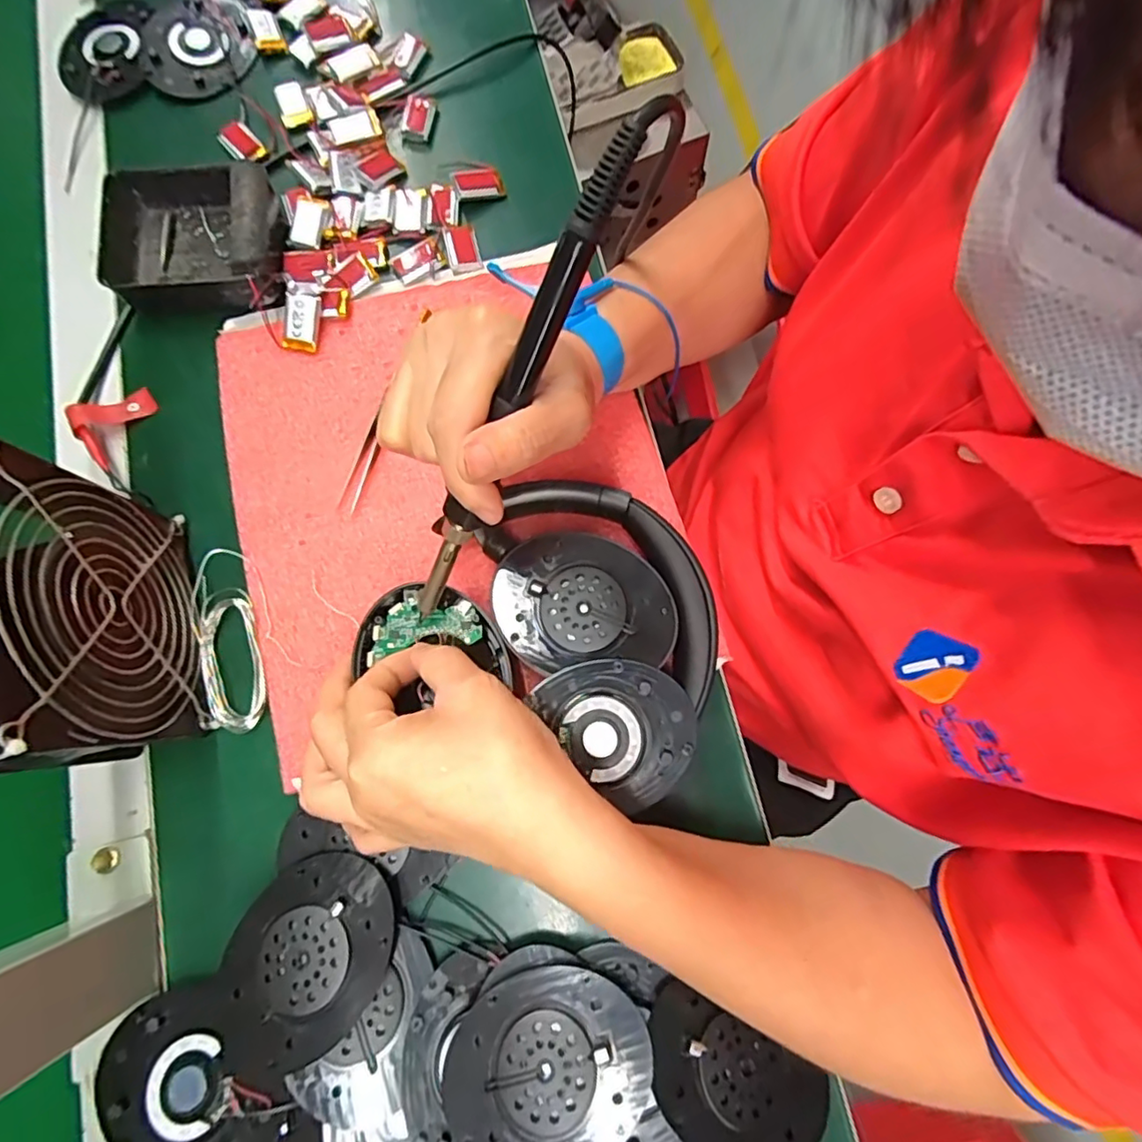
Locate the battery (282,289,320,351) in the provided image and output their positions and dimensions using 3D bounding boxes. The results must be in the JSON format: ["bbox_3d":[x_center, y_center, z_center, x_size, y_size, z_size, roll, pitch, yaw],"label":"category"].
[{"bbox_3d":[-0.158,-0.146,0.345,0.019,0.006,0.033,8,102,-2],"label":"battery"}]

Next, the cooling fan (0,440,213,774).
[{"bbox_3d":[-0.219,0.022,0.255,0.047,0.113,0.124,-16,78,-3],"label":"cooling fan"}]

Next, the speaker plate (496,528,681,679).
[{"bbox_3d":[0.006,0.014,0.284,0.085,0.007,0.065,3,78,2],"label":"speaker plate"}]

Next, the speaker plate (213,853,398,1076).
[{"bbox_3d":[-0.121,0.175,0.266,0.068,0.012,0.088,25,79,6],"label":"speaker plate"}]

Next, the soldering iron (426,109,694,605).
[{"bbox_3d":[-0.020,-0.061,0.228,0.018,0.016,0.212,36,121,10],"label":"soldering iron"}]

